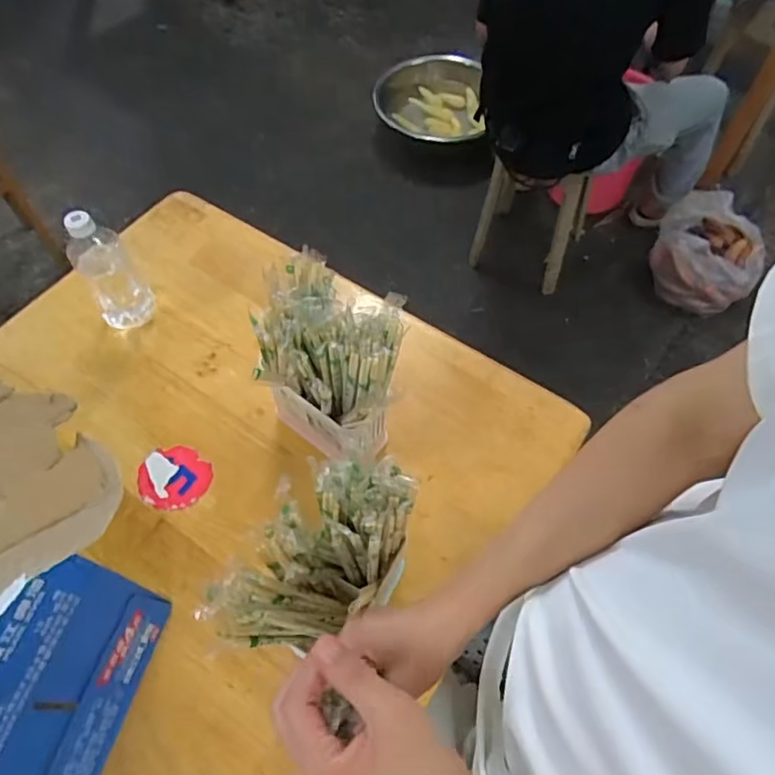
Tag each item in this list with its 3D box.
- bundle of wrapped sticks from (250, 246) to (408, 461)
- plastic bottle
[{"bbox_3d":[-0.057,-0.013,0.672,0.136,0.233,0.115,18,61,10],"label":"bundle of wrapped sticks"},{"bbox_3d":[-0.375,-0.158,0.785,0.068,0.186,0.060,-31,65,-17],"label":"plastic bottle"}]

